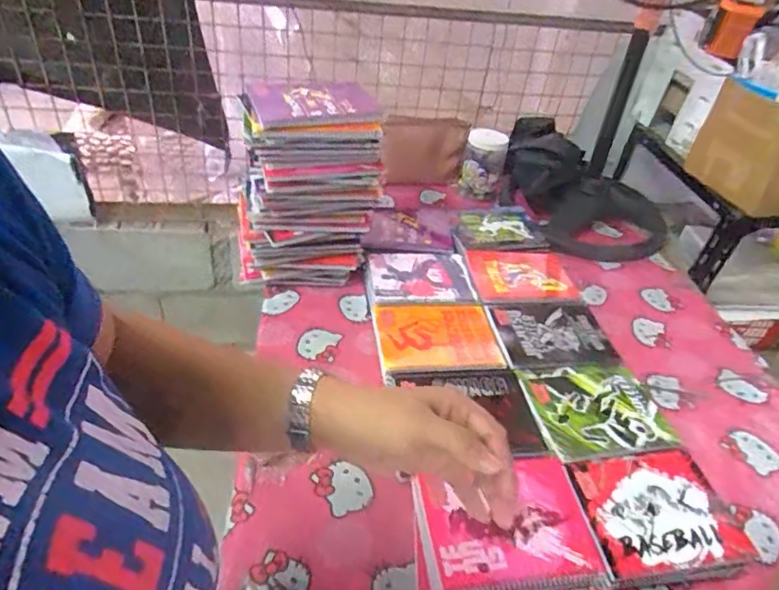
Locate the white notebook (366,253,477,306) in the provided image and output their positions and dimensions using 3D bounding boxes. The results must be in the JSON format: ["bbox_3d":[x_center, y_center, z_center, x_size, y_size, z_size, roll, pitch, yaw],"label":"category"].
[{"bbox_3d":[0.056,-0.034,1.044,0.191,0.014,0.148,3,39,-5],"label":"white notebook"}]

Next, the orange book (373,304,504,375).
[{"bbox_3d":[0.080,0.068,0.932,0.195,0.017,0.155,-4,46,-3],"label":"orange book"}]

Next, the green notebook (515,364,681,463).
[{"bbox_3d":[0.320,0.170,0.833,0.203,0.008,0.166,-3,40,-12],"label":"green notebook"}]

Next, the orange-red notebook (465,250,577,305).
[{"bbox_3d":[0.262,-0.045,1.096,0.200,0.017,0.178,-1,40,-9],"label":"orange-red notebook"}]

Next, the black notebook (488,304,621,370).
[{"bbox_3d":[0.285,0.067,0.959,0.196,0.014,0.157,1,39,-8],"label":"black notebook"}]

